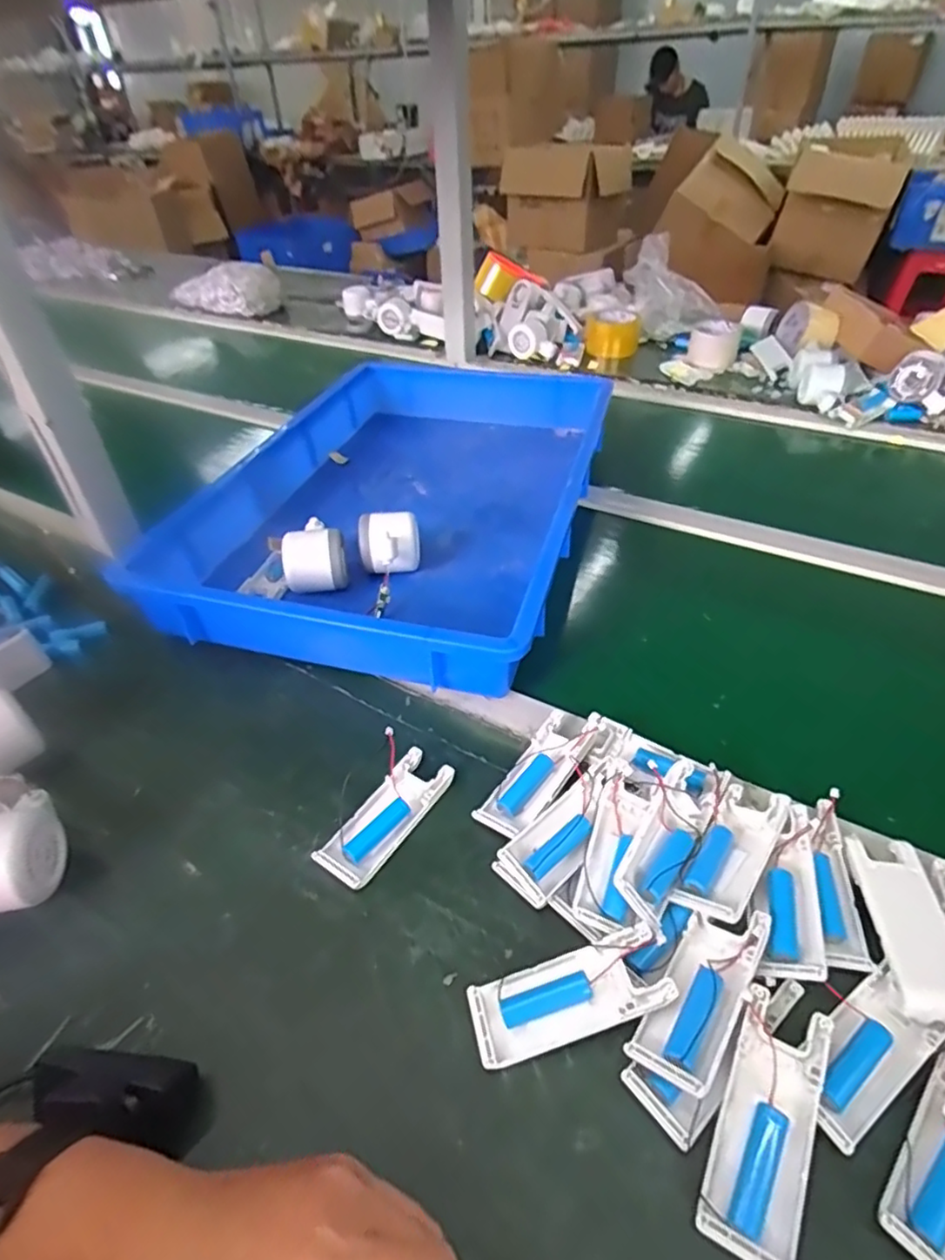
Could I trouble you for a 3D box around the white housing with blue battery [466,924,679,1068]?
[{"bbox_3d":[0.051,0.196,0.332,0.104,0.018,0.041,-17,55,-1],"label":"white housing with blue battery"}]

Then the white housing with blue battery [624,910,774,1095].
[{"bbox_3d":[0.123,0.187,0.326,0.039,0.020,0.100,27,52,29],"label":"white housing with blue battery"}]

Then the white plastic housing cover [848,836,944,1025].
[{"bbox_3d":[0.253,0.164,0.353,0.043,0.007,0.100,0,44,5],"label":"white plastic housing cover"}]

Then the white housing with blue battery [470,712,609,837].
[{"bbox_3d":[0.051,0.096,0.444,0.038,0.020,0.117,27,52,28],"label":"white housing with blue battery"}]

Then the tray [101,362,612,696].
[{"bbox_3d":[-0.054,-0.169,0.678,0.349,0.079,0.551,10,46,15],"label":"tray"}]

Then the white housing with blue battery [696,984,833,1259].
[{"bbox_3d":[0.140,0.229,0.289,0.041,0.012,0.103,19,49,23],"label":"white housing with blue battery"}]

